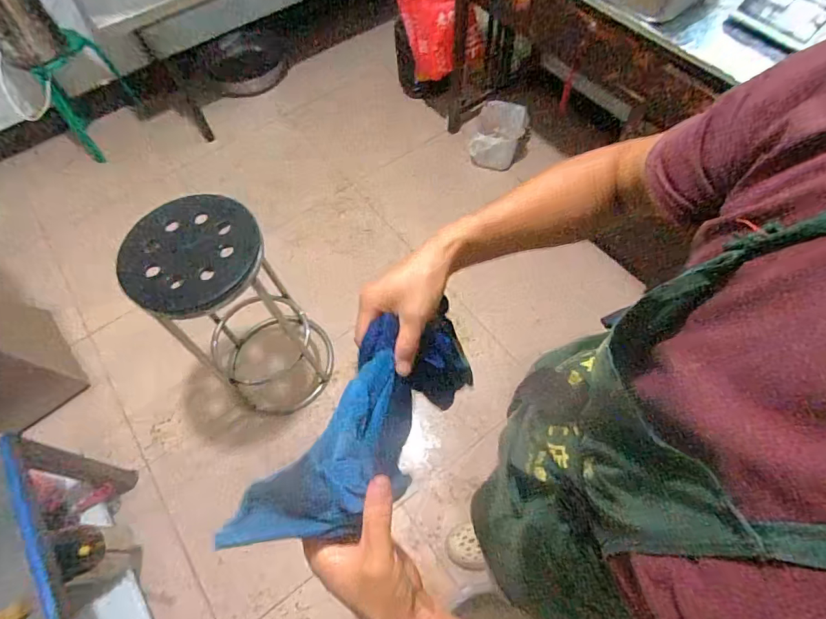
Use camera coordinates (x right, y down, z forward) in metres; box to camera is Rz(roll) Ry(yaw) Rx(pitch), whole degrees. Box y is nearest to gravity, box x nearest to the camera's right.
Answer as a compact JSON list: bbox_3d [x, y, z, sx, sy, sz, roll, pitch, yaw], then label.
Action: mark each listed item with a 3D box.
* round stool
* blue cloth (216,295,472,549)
[{"bbox_3d":[-0.466,0.023,1.281,0.322,0.688,0.304,-1,62,3],"label":"round stool"},{"bbox_3d":[-0.024,0.101,0.431,0.095,0.116,0.306,28,35,17],"label":"blue cloth"}]

